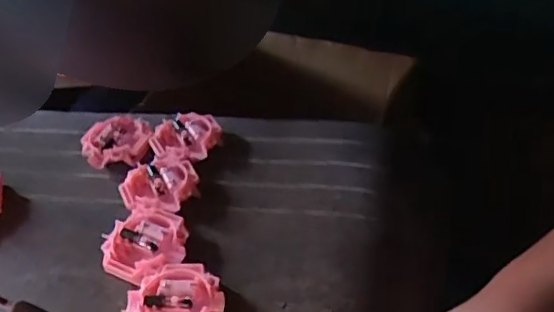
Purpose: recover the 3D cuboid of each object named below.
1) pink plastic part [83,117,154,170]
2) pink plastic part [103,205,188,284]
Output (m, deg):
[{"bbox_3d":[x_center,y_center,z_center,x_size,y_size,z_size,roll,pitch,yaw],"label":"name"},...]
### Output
[{"bbox_3d":[-0.124,-0.011,0.453,0.053,0.016,0.041,-8,41,-1],"label":"pink plastic part"},{"bbox_3d":[-0.082,0.058,0.371,0.051,0.015,0.050,-4,42,3],"label":"pink plastic part"}]

